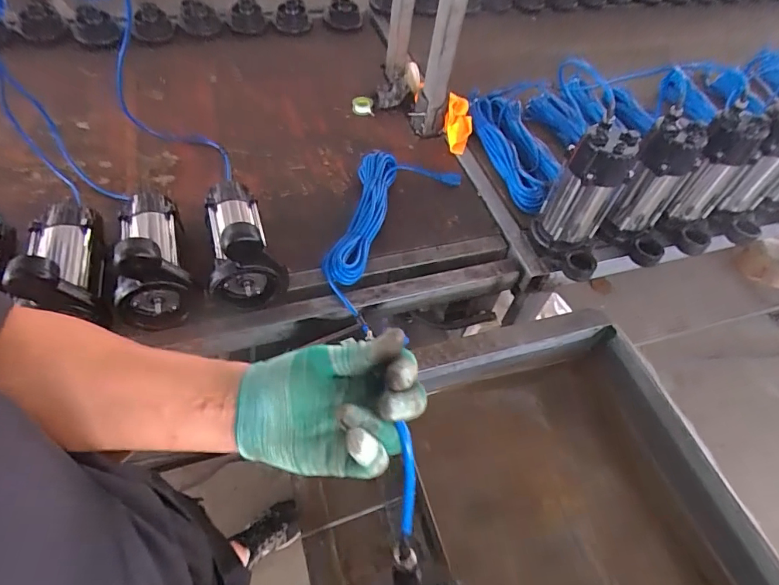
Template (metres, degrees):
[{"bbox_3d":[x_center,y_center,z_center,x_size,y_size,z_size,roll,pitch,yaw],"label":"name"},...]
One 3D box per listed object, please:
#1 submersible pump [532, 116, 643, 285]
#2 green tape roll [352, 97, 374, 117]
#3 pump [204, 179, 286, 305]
[{"bbox_3d":[0.342,-0.148,0.784,0.121,0.244,0.130,19,54,8],"label":"submersible pump"},{"bbox_3d":[-0.067,-0.474,1.125,0.053,0.044,0.025,5,53,-2],"label":"green tape roll"},{"bbox_3d":[-0.268,-0.106,0.750,0.115,0.162,0.238,-19,58,-19],"label":"pump"}]

